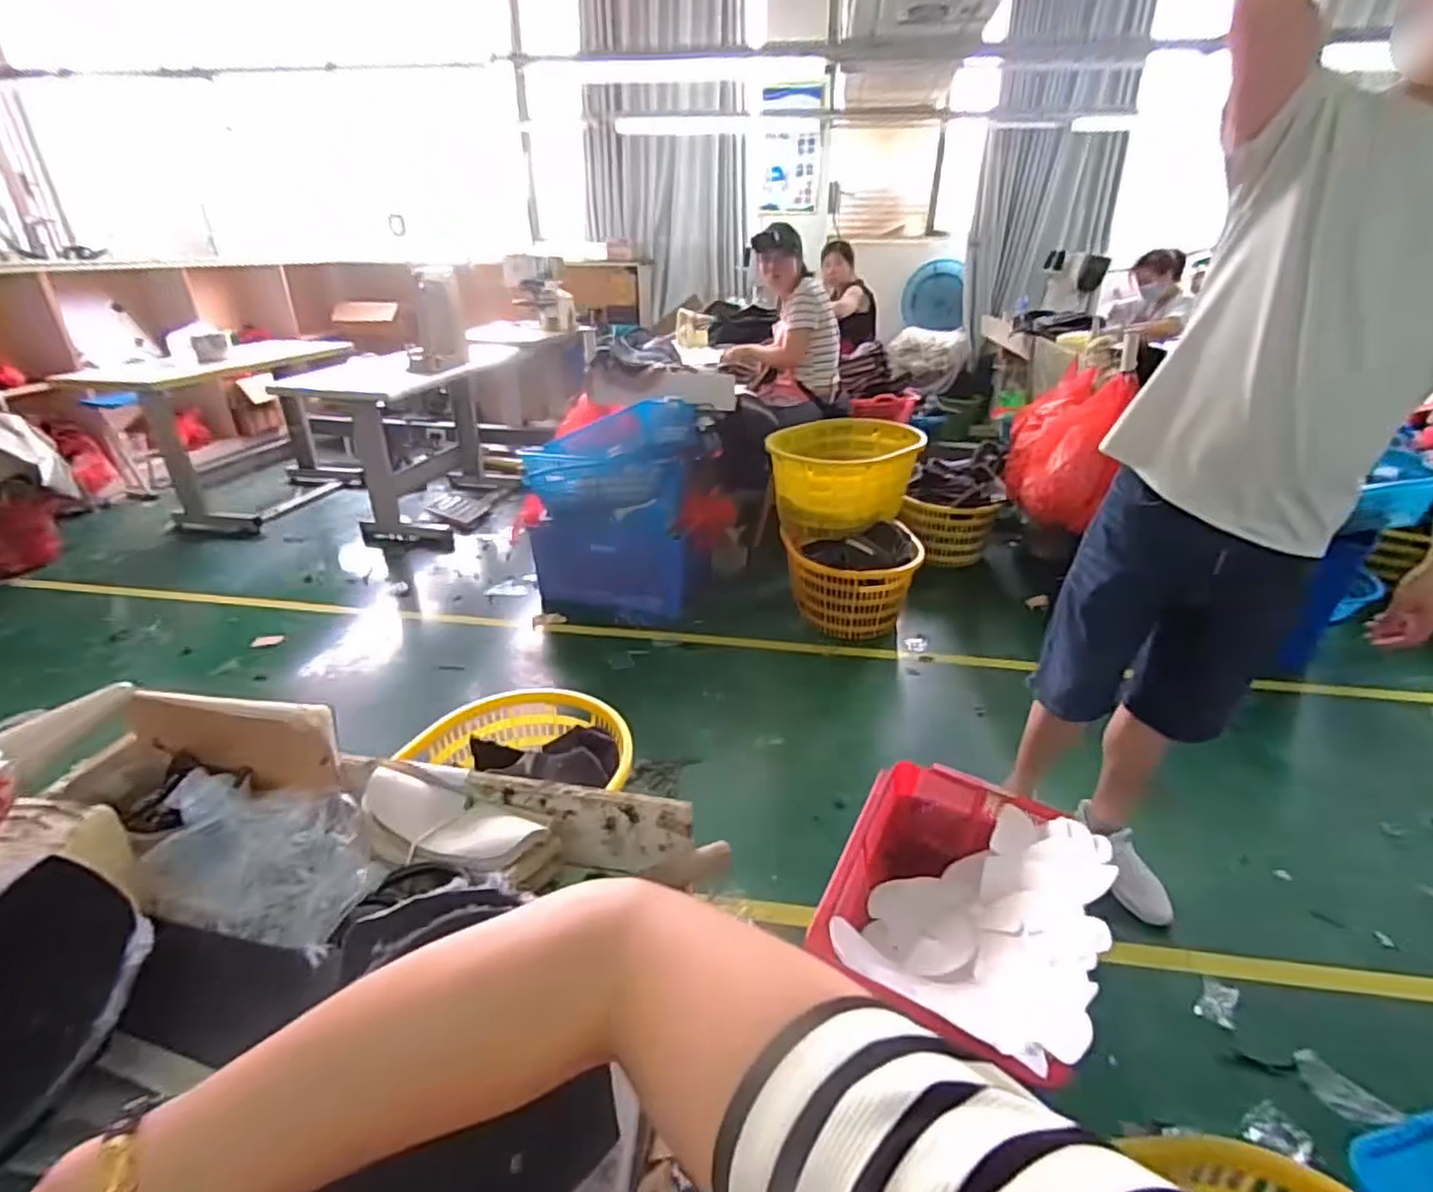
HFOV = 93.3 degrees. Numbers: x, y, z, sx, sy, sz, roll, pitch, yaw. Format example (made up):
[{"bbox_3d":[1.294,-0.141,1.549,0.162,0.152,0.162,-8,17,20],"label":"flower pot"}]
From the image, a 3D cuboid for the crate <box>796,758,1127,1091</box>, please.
[{"bbox_3d":[0.312,0.430,0.886,0.298,0.201,0.418,15,30,25],"label":"crate"}]

